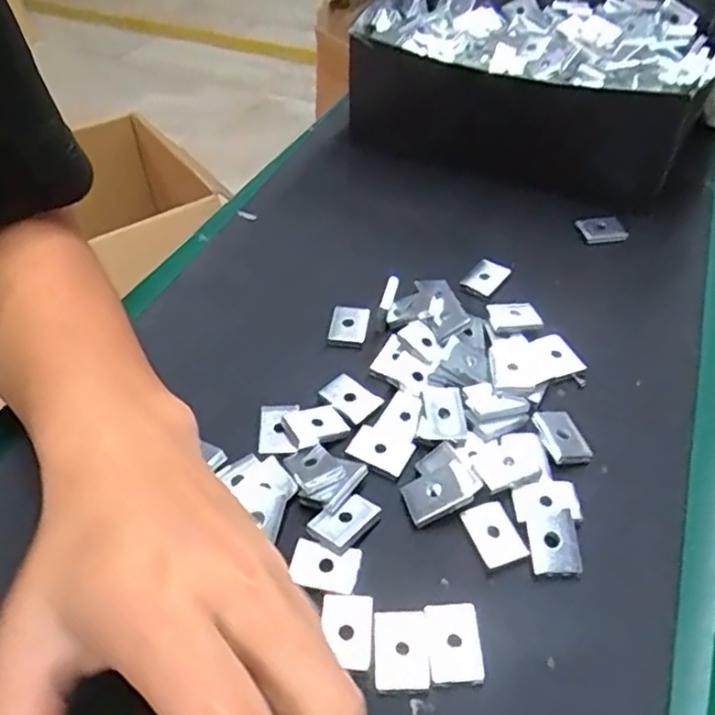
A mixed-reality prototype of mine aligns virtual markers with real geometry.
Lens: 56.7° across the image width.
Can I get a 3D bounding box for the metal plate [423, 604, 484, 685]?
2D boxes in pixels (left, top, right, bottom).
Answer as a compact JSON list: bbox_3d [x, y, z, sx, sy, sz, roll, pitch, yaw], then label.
[{"bbox_3d":[0.036,0.108,0.251,0.019,0.004,0.028,-4,53,2],"label":"metal plate"}]

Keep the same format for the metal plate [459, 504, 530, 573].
[{"bbox_3d":[0.058,0.076,0.284,0.019,0.004,0.027,-23,51,-3],"label":"metal plate"}]

